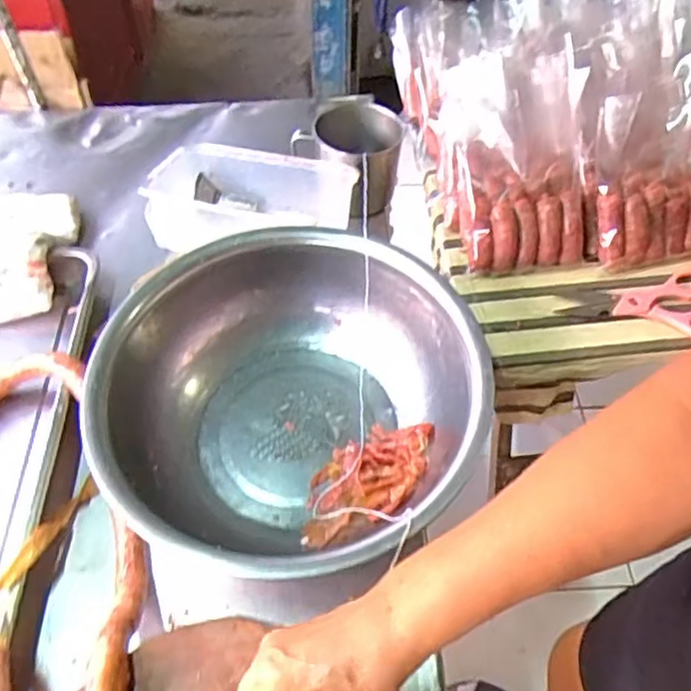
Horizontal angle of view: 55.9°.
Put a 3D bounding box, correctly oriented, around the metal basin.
[{"bbox_3d":[-0.053,0.062,0.674,0.358,0.152,0.359,0,53,0],"label":"metal basin"}]

